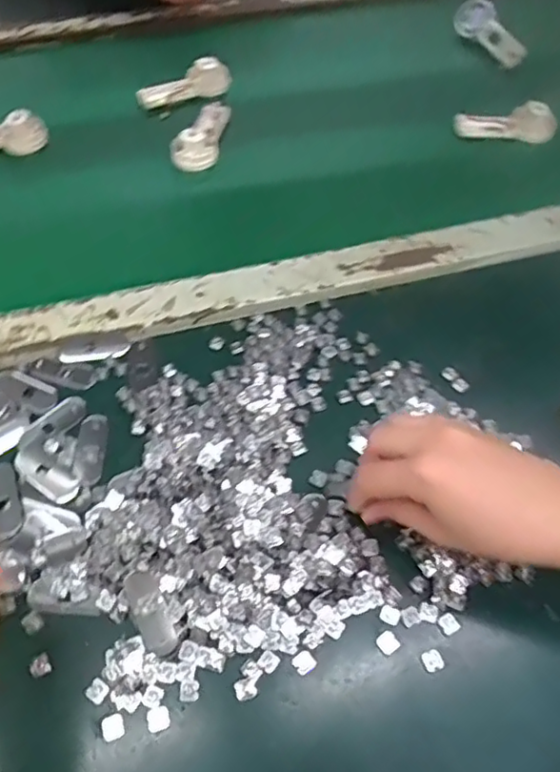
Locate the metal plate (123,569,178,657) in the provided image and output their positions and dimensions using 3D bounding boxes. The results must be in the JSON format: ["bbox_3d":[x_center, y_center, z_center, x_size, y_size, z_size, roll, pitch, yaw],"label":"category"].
[{"bbox_3d":[-0.074,0.128,0.351,0.018,0.004,0.049,-24,60,-17],"label":"metal plate"}]

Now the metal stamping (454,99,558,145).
[{"bbox_3d":[0.232,-0.272,0.633,0.100,0.049,0.022,8,56,4],"label":"metal stamping"}]

